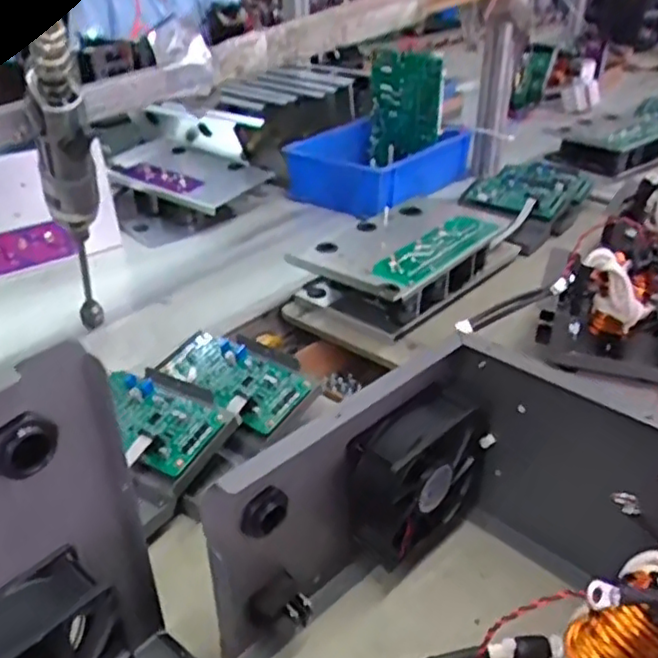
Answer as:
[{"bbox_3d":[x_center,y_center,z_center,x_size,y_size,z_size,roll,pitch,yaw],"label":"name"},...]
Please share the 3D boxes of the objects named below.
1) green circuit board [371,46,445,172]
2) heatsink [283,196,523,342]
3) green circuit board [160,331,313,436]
[{"bbox_3d":[0.125,-0.364,1.110,0.136,0.205,0.025,29,42,33],"label":"green circuit board"},{"bbox_3d":[0.100,-0.091,0.817,0.166,0.062,0.313,24,38,35],"label":"heatsink"},{"bbox_3d":[-0.085,0.042,0.596,0.136,0.014,0.069,24,54,29],"label":"green circuit board"}]

